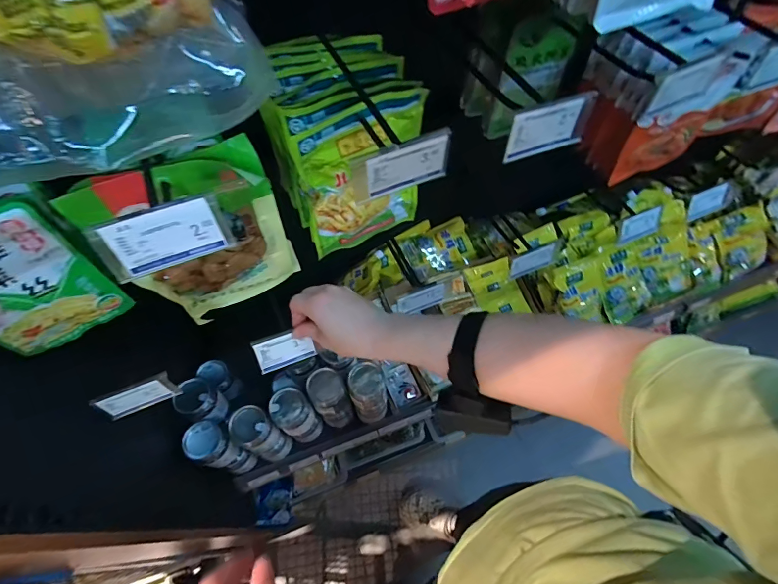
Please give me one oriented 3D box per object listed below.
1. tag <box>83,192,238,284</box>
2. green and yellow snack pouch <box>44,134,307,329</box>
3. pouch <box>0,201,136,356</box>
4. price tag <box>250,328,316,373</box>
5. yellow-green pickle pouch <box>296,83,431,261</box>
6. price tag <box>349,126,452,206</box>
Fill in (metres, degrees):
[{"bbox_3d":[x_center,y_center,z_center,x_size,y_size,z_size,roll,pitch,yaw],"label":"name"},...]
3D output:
[{"bbox_3d":[-0.148,-0.036,0.264,0.078,0.043,0.005,-21,42,-12],"label":"tag"},{"bbox_3d":[-0.177,-0.046,0.389,0.148,0.190,0.039,-26,63,-15],"label":"green and yellow snack pouch"},{"bbox_3d":[-0.316,-0.004,0.345,0.100,0.155,0.025,-23,63,-14],"label":"pouch"},{"bbox_3d":[-0.124,0.069,0.471,0.065,0.044,0.006,-21,22,-15],"label":"price tag"},{"bbox_3d":[-0.025,-0.118,0.431,0.136,0.174,0.026,-33,65,-18],"label":"yellow-green pickle pouch"},{"bbox_3d":[0.009,-0.094,0.302,0.079,0.046,0.005,-20,62,-12],"label":"price tag"}]

